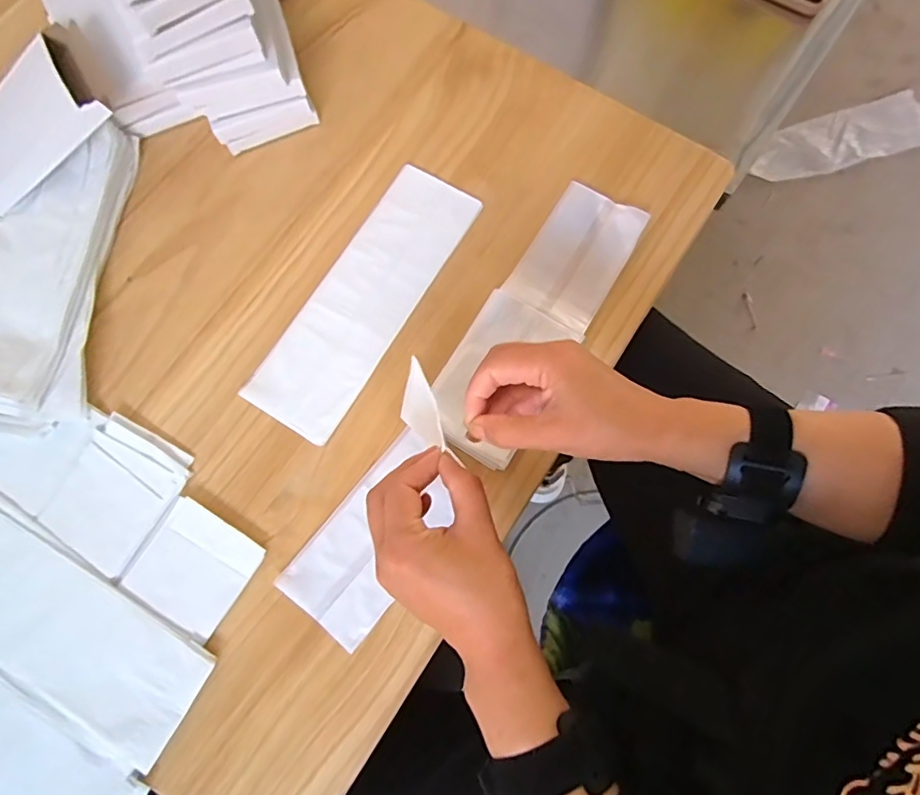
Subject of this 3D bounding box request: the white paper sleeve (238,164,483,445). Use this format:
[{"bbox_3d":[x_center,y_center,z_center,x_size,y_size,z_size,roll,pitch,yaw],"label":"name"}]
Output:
[{"bbox_3d":[-0.079,-0.086,0.454,0.082,0.005,0.248,30,79,8],"label":"white paper sleeve"}]

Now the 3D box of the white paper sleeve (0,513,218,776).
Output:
[{"bbox_3d":[-0.303,0.162,0.392,0.248,0.007,0.083,29,78,8],"label":"white paper sleeve"}]

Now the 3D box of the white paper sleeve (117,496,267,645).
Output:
[{"bbox_3d":[-0.200,0.127,0.401,0.081,0.004,0.078,31,79,8],"label":"white paper sleeve"}]

